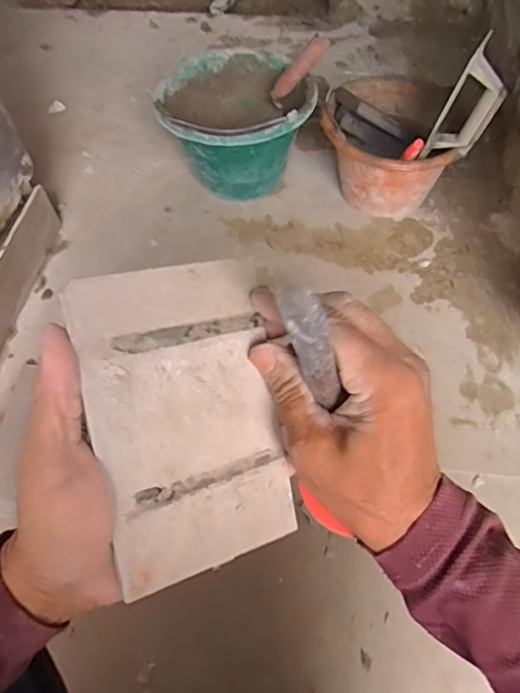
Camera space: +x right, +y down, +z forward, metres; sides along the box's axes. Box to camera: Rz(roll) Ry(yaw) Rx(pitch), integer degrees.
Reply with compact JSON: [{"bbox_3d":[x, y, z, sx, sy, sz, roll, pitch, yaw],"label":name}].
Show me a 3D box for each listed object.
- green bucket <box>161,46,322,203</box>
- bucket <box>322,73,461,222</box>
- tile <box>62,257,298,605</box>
[{"bbox_3d":[-0.040,-0.391,0.937,0.247,0.178,0.251,-1,58,2],"label":"green bucket"},{"bbox_3d":[0.217,-0.352,0.914,0.214,0.183,0.242,-2,58,1],"label":"bucket"},{"bbox_3d":[-0.032,0.036,0.248,0.094,0.004,0.148,-13,98,-28],"label":"tile"}]

